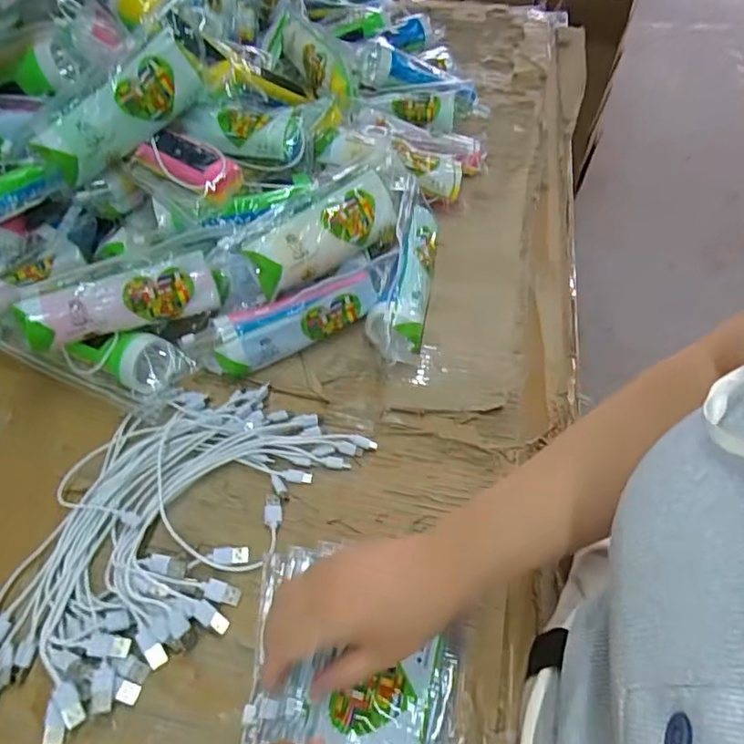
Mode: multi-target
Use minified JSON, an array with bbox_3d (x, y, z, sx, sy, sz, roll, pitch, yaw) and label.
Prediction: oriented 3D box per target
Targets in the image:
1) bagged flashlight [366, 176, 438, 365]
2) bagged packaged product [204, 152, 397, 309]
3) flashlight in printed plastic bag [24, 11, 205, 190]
[{"bbox_3d":[0.034,-0.098,0.585,0.055,0.071,0.233,7,54,6],"label":"bagged flashlight"},{"bbox_3d":[-0.058,-0.135,0.573,0.193,0.072,0.058,-34,59,-22],"label":"bagged packaged product"},{"bbox_3d":[-0.248,-0.257,0.558,0.173,0.063,0.051,-45,64,-8],"label":"flashlight in printed plastic bag"}]

